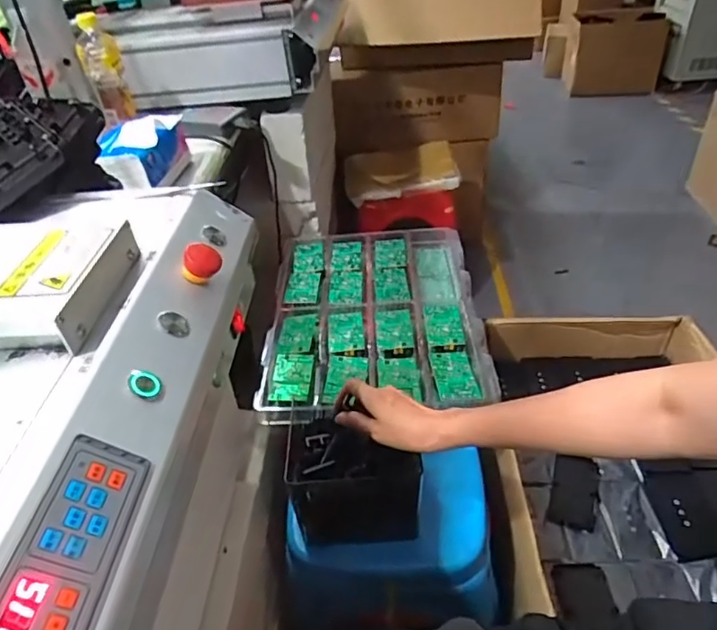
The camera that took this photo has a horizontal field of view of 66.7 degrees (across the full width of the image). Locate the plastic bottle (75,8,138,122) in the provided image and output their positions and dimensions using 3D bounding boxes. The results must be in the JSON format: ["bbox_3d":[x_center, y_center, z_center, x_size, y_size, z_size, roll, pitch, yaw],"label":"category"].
[{"bbox_3d":[-0.434,-0.418,0.932,0.064,0.162,0.052,-33,46,-30],"label":"plastic bottle"}]

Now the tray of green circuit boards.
[{"bbox_3d":[0.023,-0.011,0.981,0.368,0.048,0.475,-4,39,1],"label":"tray of green circuit boards"}]

